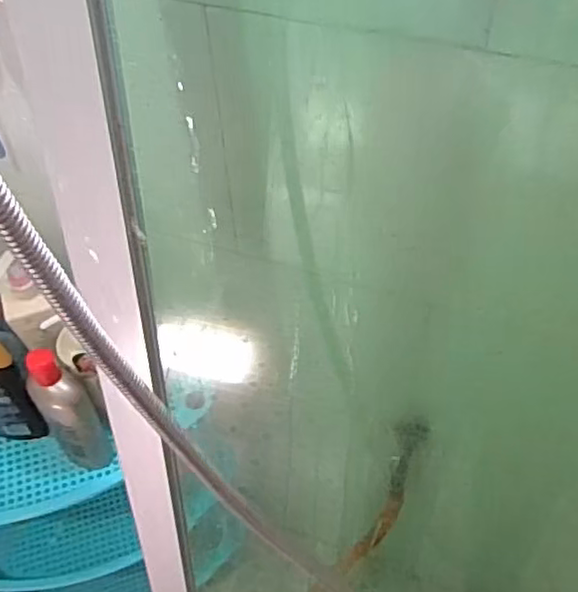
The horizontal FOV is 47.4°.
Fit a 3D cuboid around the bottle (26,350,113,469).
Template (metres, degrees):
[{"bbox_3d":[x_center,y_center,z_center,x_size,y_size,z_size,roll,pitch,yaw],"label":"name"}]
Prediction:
[{"bbox_3d":[-0.276,0.146,0.824,0.057,0.208,0.073,-34,58,-23],"label":"bottle"}]

